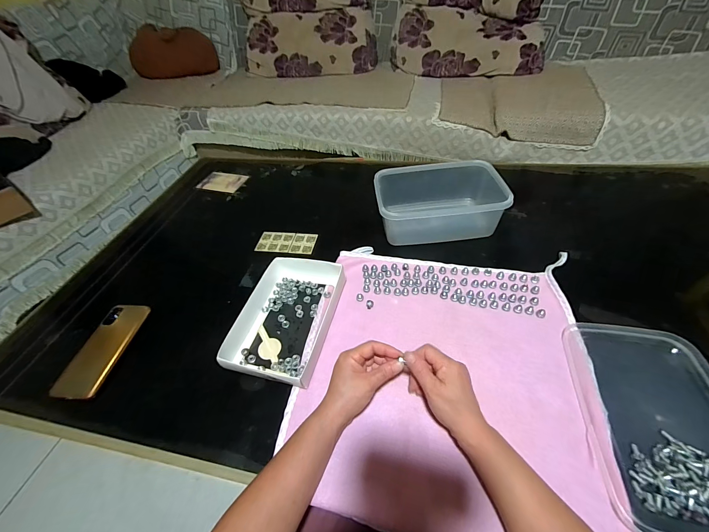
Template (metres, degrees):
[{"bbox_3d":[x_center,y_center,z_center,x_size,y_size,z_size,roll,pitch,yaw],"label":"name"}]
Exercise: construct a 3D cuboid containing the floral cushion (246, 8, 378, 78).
[{"bbox_3d":[-0.224,-1.138,1.542,0.659,0.256,0.179,-2,46,4],"label":"floral cushion"}]

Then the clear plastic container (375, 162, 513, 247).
[{"bbox_3d":[0.167,-0.136,0.620,0.229,0.090,0.153,-3,47,3],"label":"clear plastic container"}]

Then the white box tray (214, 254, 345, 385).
[{"bbox_3d":[-0.112,0.075,0.494,0.150,0.037,0.219,9,49,14],"label":"white box tray"}]

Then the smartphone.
[{"bbox_3d":[-0.405,0.130,0.482,0.069,0.011,0.160,8,46,2],"label":"smartphone"}]

